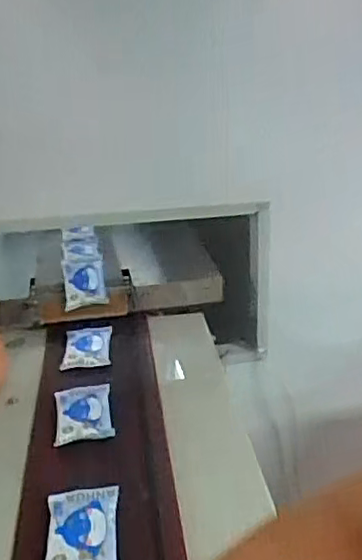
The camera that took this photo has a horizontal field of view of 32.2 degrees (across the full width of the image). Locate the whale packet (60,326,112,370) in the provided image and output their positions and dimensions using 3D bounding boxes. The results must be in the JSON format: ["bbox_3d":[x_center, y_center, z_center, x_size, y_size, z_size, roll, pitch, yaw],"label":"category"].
[{"bbox_3d":[-0.176,0.124,1.180,0.086,0.021,0.149,-2,22,-6],"label":"whale packet"}]

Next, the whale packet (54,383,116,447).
[{"bbox_3d":[-0.152,0.203,0.984,0.087,0.016,0.142,-4,23,-10],"label":"whale packet"}]

